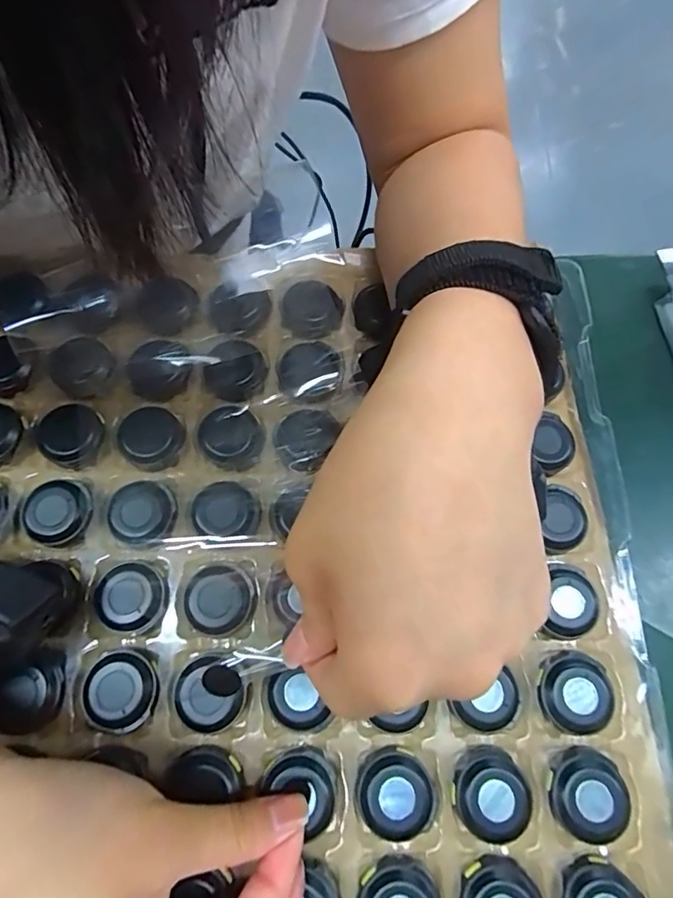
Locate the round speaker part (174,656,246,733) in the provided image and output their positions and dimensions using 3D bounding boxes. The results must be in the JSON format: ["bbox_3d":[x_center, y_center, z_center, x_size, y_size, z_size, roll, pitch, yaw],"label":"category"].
[{"bbox_3d":[-0.052,0.098,0.203,0.025,0.004,0.027,0,72,-1],"label":"round speaker part"}]

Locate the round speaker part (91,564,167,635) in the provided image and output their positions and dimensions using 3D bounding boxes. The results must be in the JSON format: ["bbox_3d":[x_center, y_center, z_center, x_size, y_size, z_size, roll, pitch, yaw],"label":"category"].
[{"bbox_3d":[-0.087,0.062,0.213,0.028,0.004,0.027,0,72,-1],"label":"round speaker part"}]

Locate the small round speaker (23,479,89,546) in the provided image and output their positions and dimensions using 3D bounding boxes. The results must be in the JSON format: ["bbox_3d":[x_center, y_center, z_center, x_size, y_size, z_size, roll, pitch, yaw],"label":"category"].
[{"bbox_3d":[-0.125,0.028,0.225,0.026,0.004,0.027,-23,74,-9],"label":"small round speaker"}]

